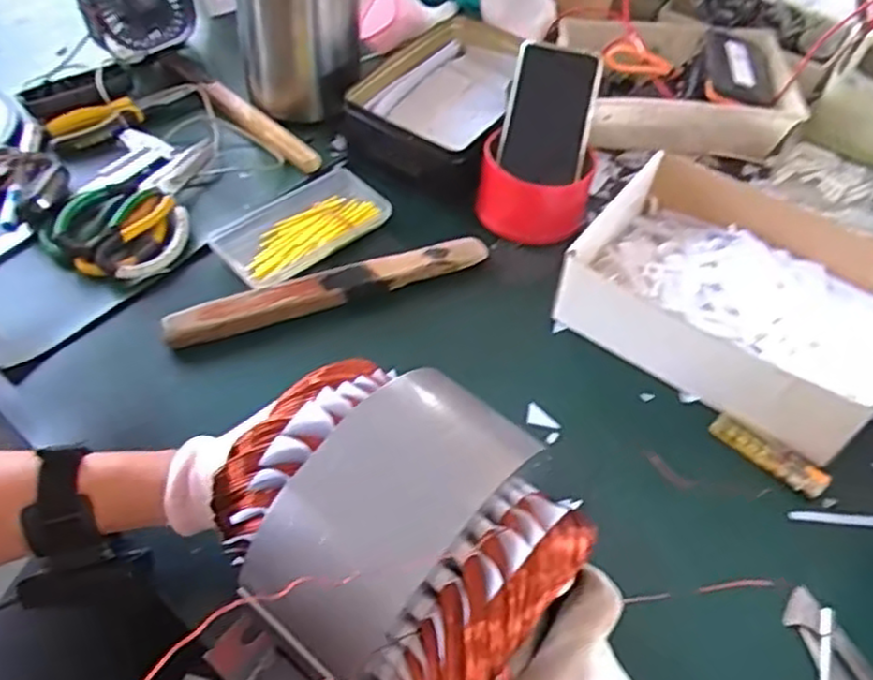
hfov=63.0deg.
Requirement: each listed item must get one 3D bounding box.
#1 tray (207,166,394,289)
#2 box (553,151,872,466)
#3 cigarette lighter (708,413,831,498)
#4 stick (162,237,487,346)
[{"bbox_3d":[-0.120,-0.103,0.646,0.150,0.013,0.083,-36,62,-26],"label":"tray"},{"bbox_3d":[0.248,-0.042,0.586,0.244,0.069,0.194,32,58,20],"label":"box"},{"bbox_3d":[0.246,0.086,0.530,0.085,0.012,0.021,34,58,21],"label":"cigarette lighter"},{"bbox_3d":[-0.087,-0.047,0.601,0.273,0.023,0.029,-17,55,-15],"label":"stick"}]

